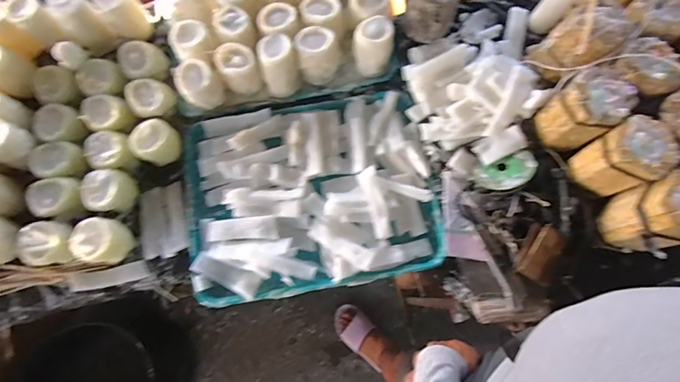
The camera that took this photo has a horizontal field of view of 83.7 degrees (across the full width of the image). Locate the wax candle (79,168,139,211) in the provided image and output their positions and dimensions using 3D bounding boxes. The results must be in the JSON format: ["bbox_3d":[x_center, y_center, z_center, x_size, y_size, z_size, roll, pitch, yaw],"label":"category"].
[{"bbox_3d":[-0.402,-0.002,0.660,0.070,0.057,0.071,0,76,0],"label":"wax candle"}]

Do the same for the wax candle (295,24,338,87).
[{"bbox_3d":[-0.044,-0.255,0.713,0.084,0.101,0.061,-10,76,-3],"label":"wax candle"}]

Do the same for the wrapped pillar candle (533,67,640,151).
[{"bbox_3d":[0.383,-0.127,0.602,0.100,0.103,0.094,-38,79,-9],"label":"wrapped pillar candle"}]

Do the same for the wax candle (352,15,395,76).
[{"bbox_3d":[0.061,-0.270,0.702,0.072,0.079,0.072,0,76,0],"label":"wax candle"}]

